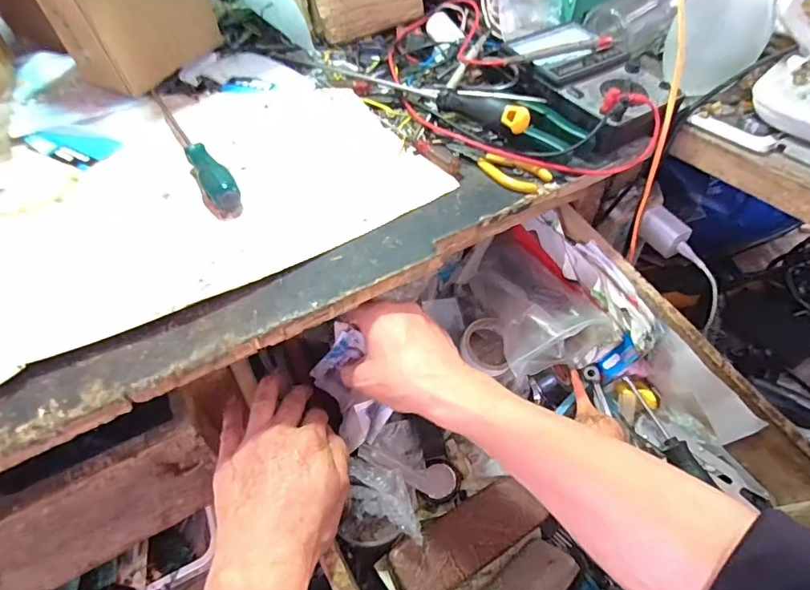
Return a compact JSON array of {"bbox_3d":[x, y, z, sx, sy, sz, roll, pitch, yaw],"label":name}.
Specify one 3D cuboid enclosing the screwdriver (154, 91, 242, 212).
[{"bbox_3d":[-0.216,-0.157,0.485,0.026,0.028,0.236,-25,53,-20],"label":"screwdriver"}]

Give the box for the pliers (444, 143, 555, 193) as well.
[{"bbox_3d":[0.085,-0.122,0.459,0.107,0.012,0.034,24,53,20],"label":"pliers"}]

